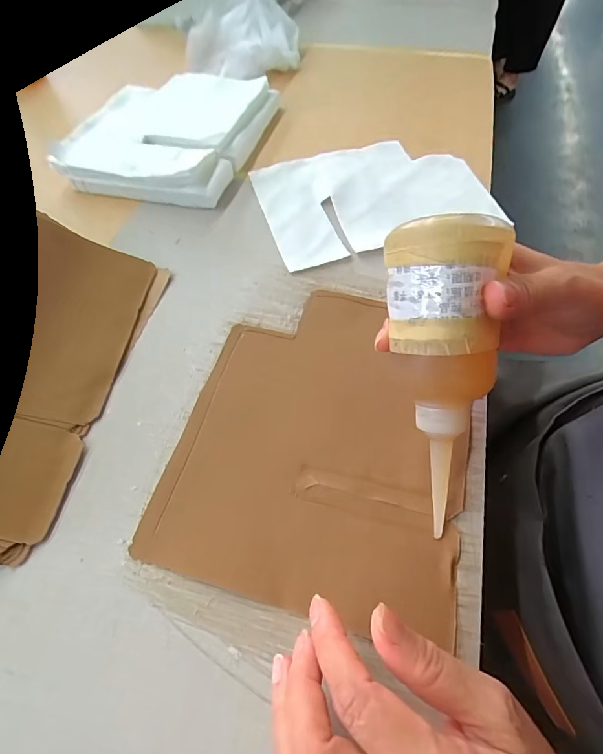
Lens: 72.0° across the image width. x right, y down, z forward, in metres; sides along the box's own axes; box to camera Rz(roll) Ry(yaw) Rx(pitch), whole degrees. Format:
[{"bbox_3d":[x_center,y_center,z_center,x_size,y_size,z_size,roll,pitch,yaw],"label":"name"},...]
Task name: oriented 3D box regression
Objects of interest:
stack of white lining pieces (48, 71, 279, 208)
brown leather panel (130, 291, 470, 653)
[{"bbox_3d":[-0.156,-0.298,0.504,0.200,0.043,0.234,12,58,9],"label":"stack of white lining pieces"},{"bbox_3d":[0.017,0.032,0.297,0.191,0.006,0.234,12,58,10],"label":"brown leather panel"}]

